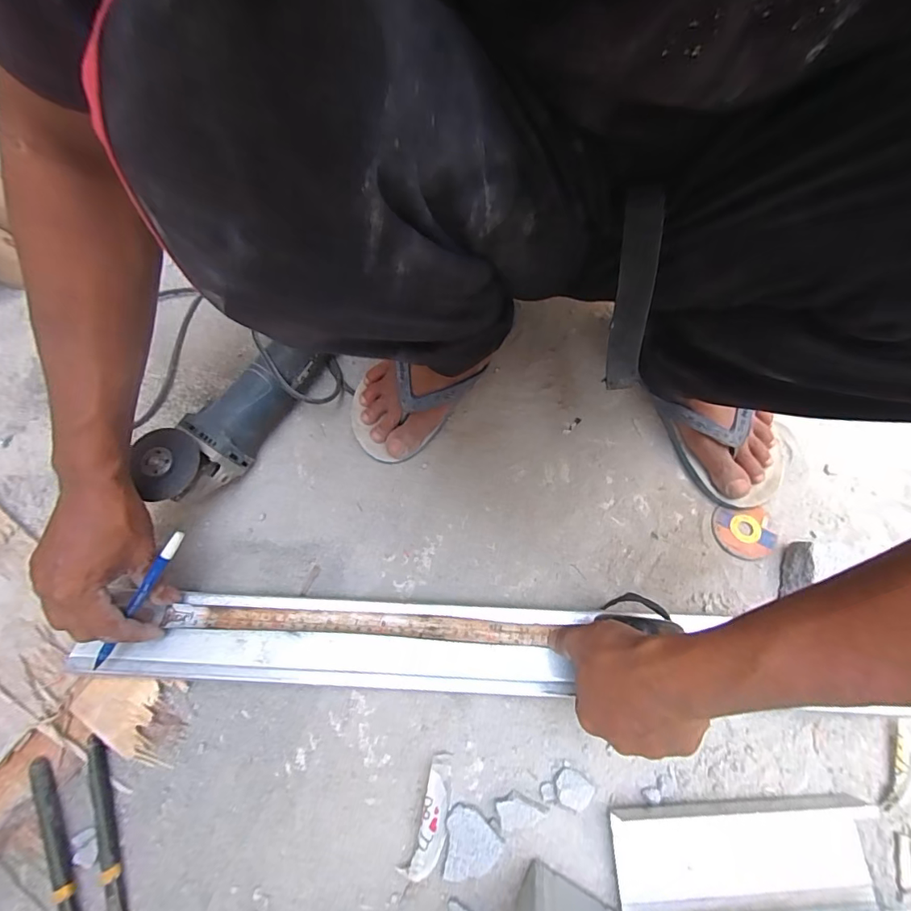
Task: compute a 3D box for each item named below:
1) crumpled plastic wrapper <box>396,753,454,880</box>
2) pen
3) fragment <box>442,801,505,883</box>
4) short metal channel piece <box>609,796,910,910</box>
[{"bbox_3d":[-0.019,0.312,0.400,0.027,0.021,0.093,16,70,6],"label":"crumpled plastic wrapper"},{"bbox_3d":[-0.276,0.127,0.403,0.011,0.016,0.134,31,88,11],"label":"pen"},{"bbox_3d":[0.009,0.333,0.396,0.049,0.010,0.047,0,69,0],"label":"fragment"},{"bbox_3d":[0.248,0.339,0.382,0.224,0.031,0.079,-1,69,0],"label":"short metal channel piece"}]

